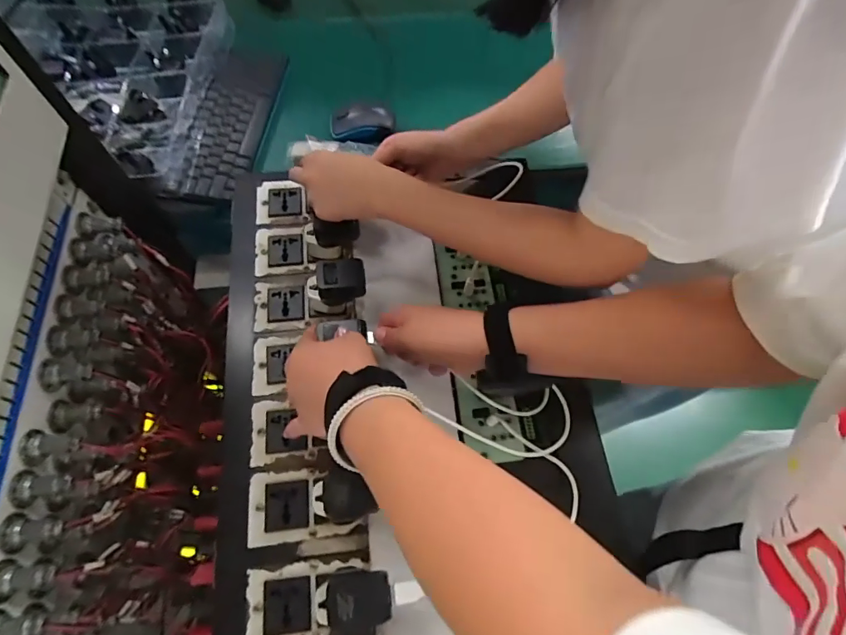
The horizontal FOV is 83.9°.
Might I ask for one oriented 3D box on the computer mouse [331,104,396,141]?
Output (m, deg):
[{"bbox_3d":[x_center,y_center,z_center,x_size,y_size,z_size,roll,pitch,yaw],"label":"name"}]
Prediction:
[{"bbox_3d":[-0.088,-0.283,0.682,0.088,0.032,0.054,3,64,1],"label":"computer mouse"}]

